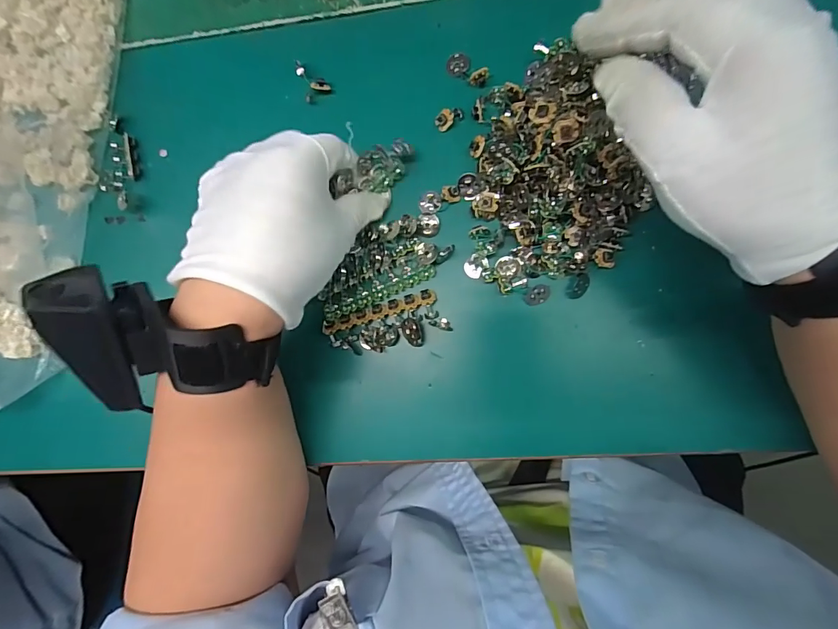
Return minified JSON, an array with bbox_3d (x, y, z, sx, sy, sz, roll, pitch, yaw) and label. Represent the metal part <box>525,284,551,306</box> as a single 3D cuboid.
[{"bbox_3d":[0.074,-0.012,0.267,0.015,0.007,0.011,-25,84,5],"label":"metal part"}]

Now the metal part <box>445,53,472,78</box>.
[{"bbox_3d":[0.026,-0.167,0.288,0.017,0.004,0.015,14,89,8],"label":"metal part"}]

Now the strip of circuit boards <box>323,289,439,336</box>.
[{"bbox_3d":[-0.026,-0.002,0.278,0.075,0.004,0.010,-17,85,6],"label":"strip of circuit boards"}]

